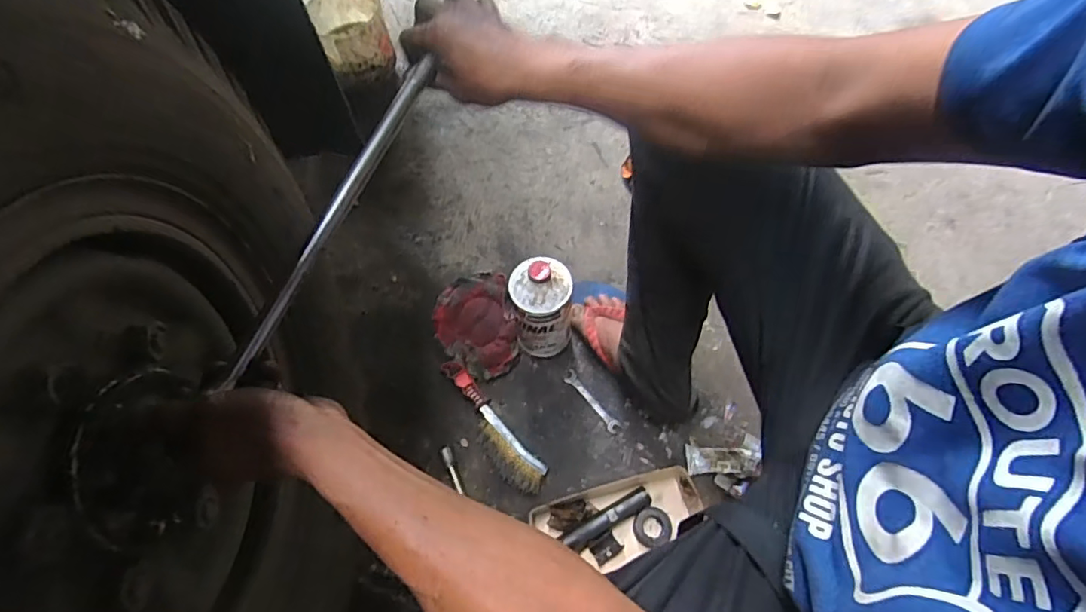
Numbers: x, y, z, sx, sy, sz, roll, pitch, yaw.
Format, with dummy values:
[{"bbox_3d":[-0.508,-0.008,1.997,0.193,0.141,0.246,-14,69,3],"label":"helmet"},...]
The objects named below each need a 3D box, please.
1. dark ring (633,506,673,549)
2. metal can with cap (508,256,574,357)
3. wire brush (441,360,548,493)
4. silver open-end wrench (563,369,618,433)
[{"bbox_3d":[0.154,0.307,0.759,0.055,0.011,0.050,2,79,-12],"label":"dark ring"},{"bbox_3d":[-0.001,0.005,0.810,0.082,0.212,0.078,-1,63,2],"label":"metal can with cap"},{"bbox_3d":[-0.086,0.181,0.832,0.056,0.022,0.240,-38,68,-15],"label":"wire brush"},{"bbox_3d":[0.077,0.148,0.855,0.023,0.005,0.118,-37,68,-15],"label":"silver open-end wrench"}]

